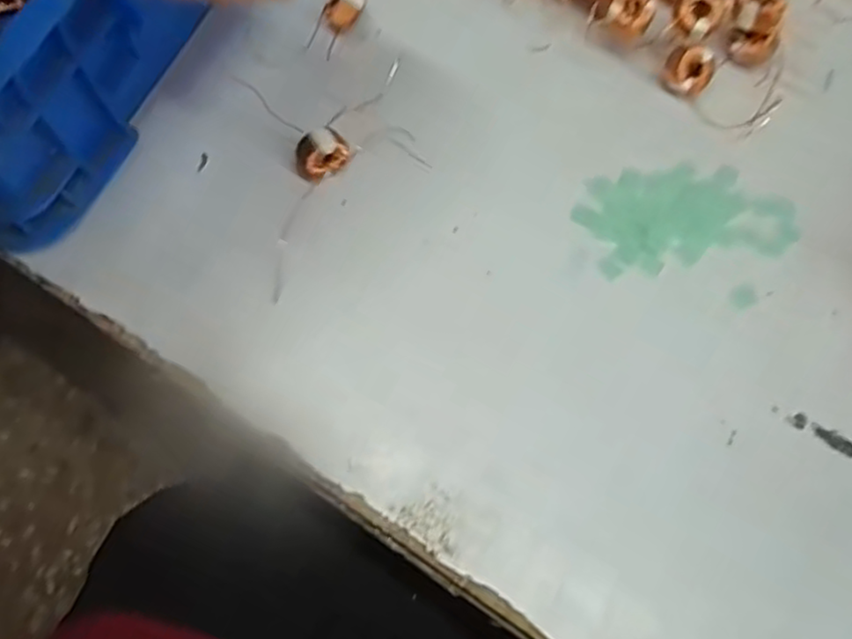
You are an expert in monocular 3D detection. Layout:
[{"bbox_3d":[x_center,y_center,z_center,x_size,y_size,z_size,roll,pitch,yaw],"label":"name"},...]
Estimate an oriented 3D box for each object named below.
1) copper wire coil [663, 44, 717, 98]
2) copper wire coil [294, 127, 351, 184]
[{"bbox_3d":[0.142,-0.133,0.370,0.025,0.022,0.019,6,72,1],"label":"copper wire coil"},{"bbox_3d":[-0.053,-0.082,0.345,0.028,0.023,0.015,-37,76,-12],"label":"copper wire coil"}]

